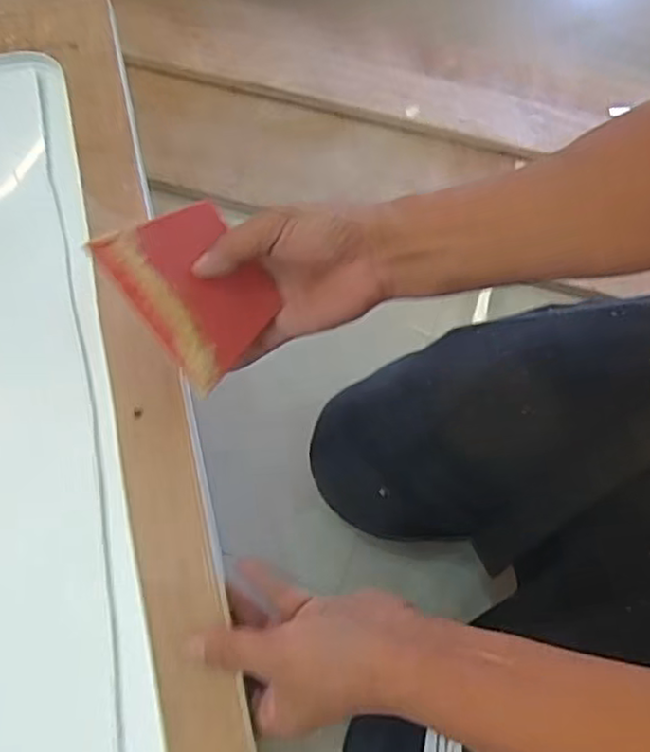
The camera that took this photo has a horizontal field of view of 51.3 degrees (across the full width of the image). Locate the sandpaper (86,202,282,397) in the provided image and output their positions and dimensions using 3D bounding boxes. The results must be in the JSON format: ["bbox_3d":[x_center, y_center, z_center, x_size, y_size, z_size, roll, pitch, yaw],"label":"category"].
[{"bbox_3d":[-0.082,-0.057,0.430,0.078,0.009,0.107,-39,96,-21],"label":"sandpaper"}]

